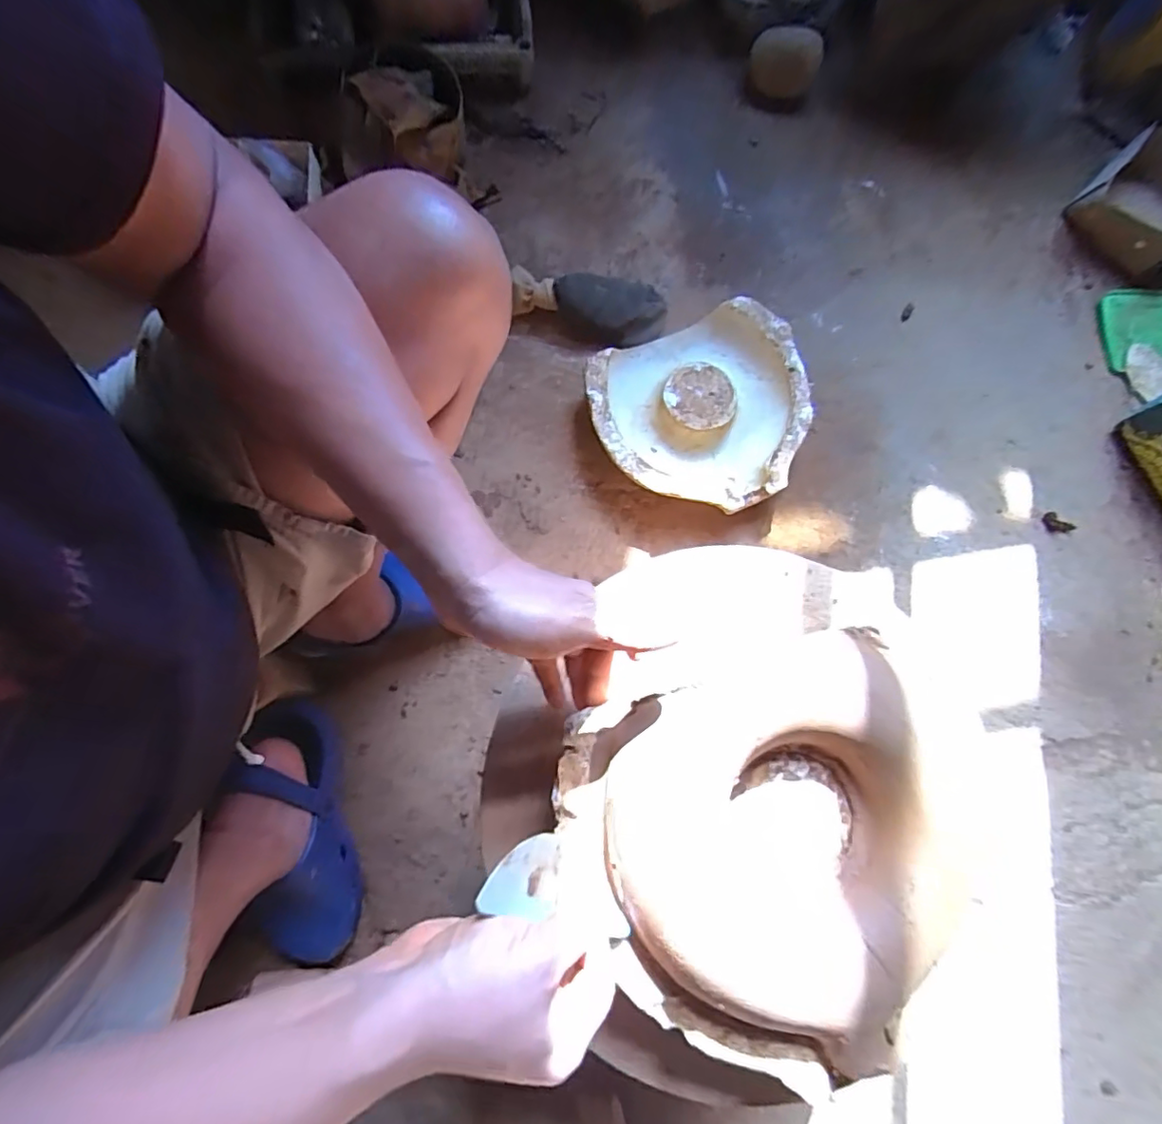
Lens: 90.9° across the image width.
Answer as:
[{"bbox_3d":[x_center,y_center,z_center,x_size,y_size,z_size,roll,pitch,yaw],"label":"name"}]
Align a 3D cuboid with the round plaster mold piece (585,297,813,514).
[{"bbox_3d":[0.167,-0.198,0.776,0.287,0.068,0.262,0,78,-1],"label":"round plaster mold piece"}]

